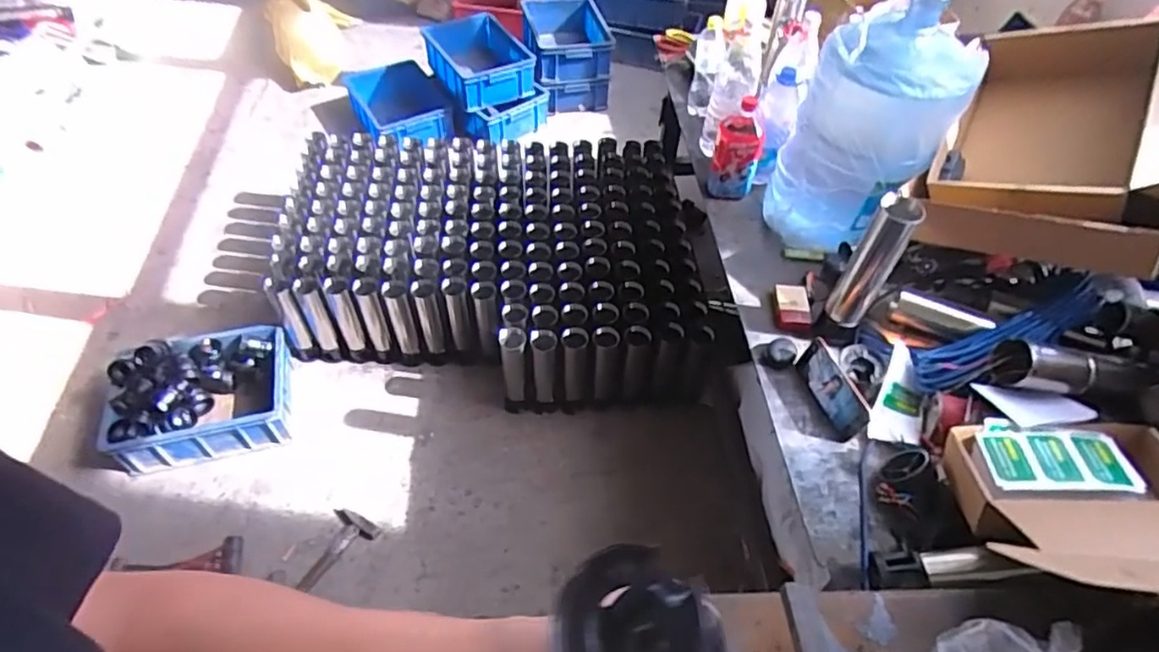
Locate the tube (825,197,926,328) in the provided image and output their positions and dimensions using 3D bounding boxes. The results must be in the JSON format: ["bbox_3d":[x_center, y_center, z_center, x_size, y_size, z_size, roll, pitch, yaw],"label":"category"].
[{"bbox_3d":[0.473,-0.099,1.044,0.063,0.243,0.053,37,59,24],"label":"tube"}]

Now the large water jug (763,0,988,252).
[{"bbox_3d":[0.540,-0.390,1.196,0.273,0.452,0.241,24,55,16],"label":"large water jug"}]

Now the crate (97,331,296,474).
[{"bbox_3d":[-0.965,0.184,1.660,0.410,0.167,0.311,-12,53,-11],"label":"crate"}]

